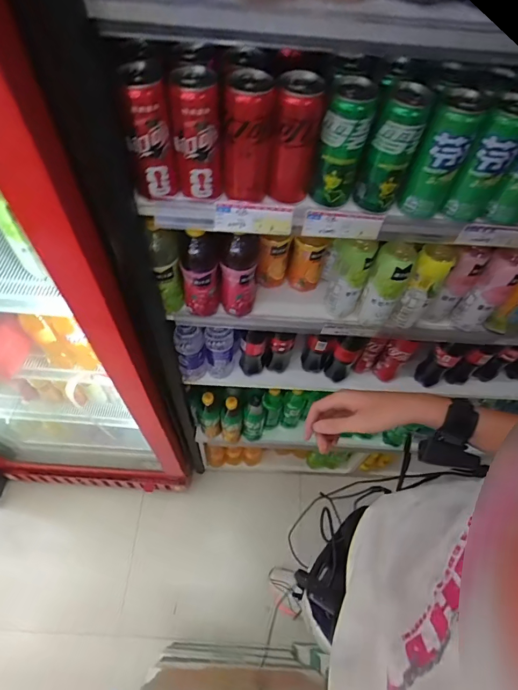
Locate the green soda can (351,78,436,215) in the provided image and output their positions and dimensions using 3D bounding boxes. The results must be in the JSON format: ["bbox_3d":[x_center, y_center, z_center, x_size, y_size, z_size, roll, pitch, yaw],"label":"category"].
[{"bbox_3d":[0.164,-0.242,0.511,0.051,0.141,0.063,18,59,8],"label":"green soda can"}]

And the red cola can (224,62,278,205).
[{"bbox_3d":[-0.013,-0.249,0.505,0.057,0.141,0.054,1,58,-3],"label":"red cola can"}]

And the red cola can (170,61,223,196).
[{"bbox_3d":[-0.076,-0.260,0.502,0.053,0.131,0.068,-5,58,-6],"label":"red cola can"}]

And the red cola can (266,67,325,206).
[{"bbox_3d":[0.044,-0.252,0.508,0.051,0.139,0.054,5,58,0],"label":"red cola can"}]

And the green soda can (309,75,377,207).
[{"bbox_3d":[0.102,-0.247,0.509,0.052,0.139,0.052,15,58,6],"label":"green soda can"}]

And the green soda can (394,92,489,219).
[{"bbox_3d":[0.224,-0.226,0.505,0.051,0.135,0.057,31,61,15],"label":"green soda can"}]

